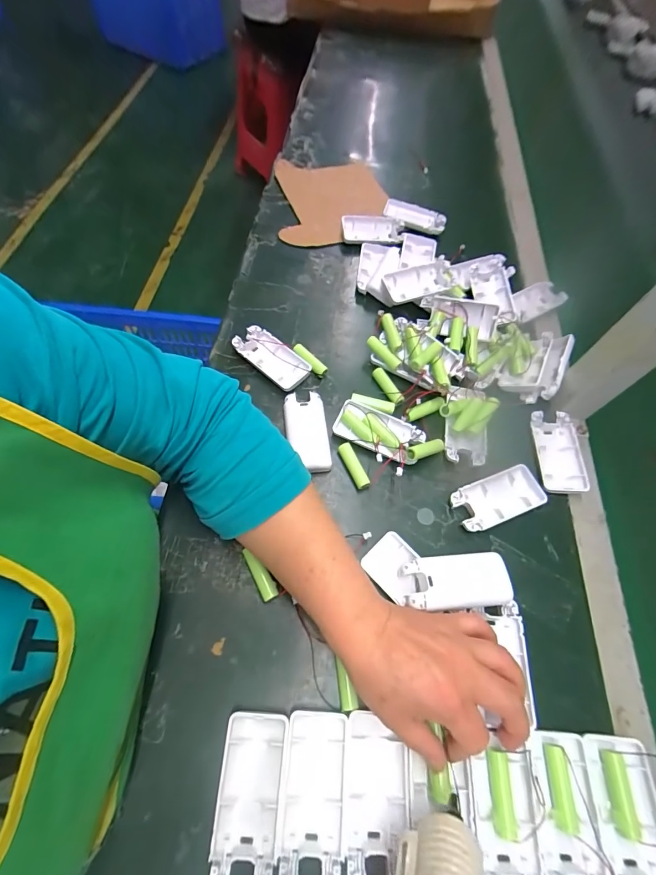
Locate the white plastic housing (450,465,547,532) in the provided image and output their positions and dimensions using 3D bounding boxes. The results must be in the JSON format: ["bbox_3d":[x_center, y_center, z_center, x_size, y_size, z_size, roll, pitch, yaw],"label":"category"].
[{"bbox_3d":[0.170,0.060,0.377,0.093,0.014,0.043,-18,66,-12],"label":"white plastic housing"}]

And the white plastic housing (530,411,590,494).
[{"bbox_3d":[0.249,0.015,0.407,0.049,0.013,0.091,2,63,-2],"label":"white plastic housing"}]

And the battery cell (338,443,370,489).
[{"bbox_3d":[0.026,0.030,0.388,0.013,0.014,0.049,-23,67,-14],"label":"battery cell"}]

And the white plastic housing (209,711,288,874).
[{"bbox_3d":[-0.056,0.254,0.269,0.044,0.012,0.093,4,63,-1],"label":"white plastic housing"}]

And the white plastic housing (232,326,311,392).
[{"bbox_3d":[-0.065,-0.093,0.437,0.093,0.016,0.045,41,68,16],"label":"white plastic housing"}]

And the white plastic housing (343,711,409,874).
[{"bbox_3d":[0.036,0.259,0.276,0.045,0.016,0.089,6,63,0],"label":"white plastic housing"}]

